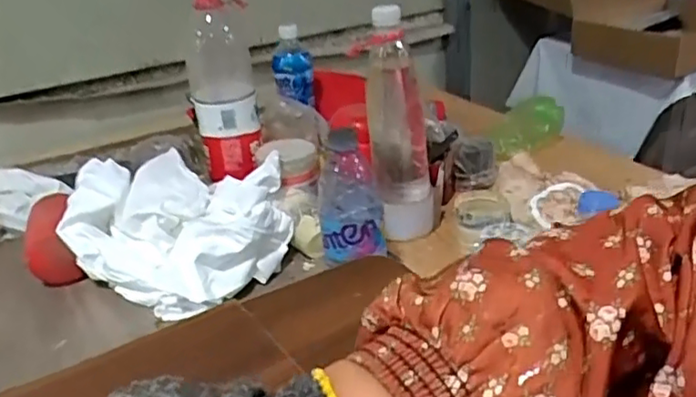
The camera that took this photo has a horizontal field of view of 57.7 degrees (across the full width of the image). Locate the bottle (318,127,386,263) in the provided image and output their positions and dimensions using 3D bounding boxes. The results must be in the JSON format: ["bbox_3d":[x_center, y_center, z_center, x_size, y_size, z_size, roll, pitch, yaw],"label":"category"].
[{"bbox_3d":[0.001,-0.004,0.651,0.063,0.132,0.046,-3,27,4],"label":"bottle"}]

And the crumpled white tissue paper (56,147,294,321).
[{"bbox_3d":[-0.201,0.027,0.764,0.258,0.111,0.203,9,30,27],"label":"crumpled white tissue paper"}]

